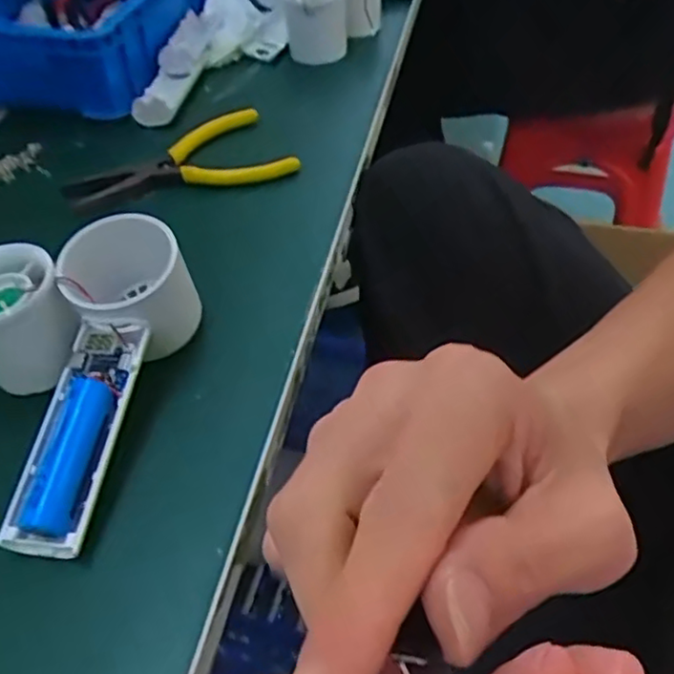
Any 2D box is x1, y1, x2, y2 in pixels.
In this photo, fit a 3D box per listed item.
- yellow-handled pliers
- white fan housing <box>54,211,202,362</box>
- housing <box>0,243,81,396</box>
[{"bbox_3d":[-0.112,-0.126,0.465,0.154,0.019,0.076,-13,47,-8],"label":"yellow-handled pliers"},{"bbox_3d":[-0.100,-0.022,0.323,0.055,0.057,0.047,-25,49,-18],"label":"white fan housing"},{"bbox_3d":[-0.155,-0.006,0.310,0.054,0.057,0.054,-25,49,-18],"label":"housing"}]

